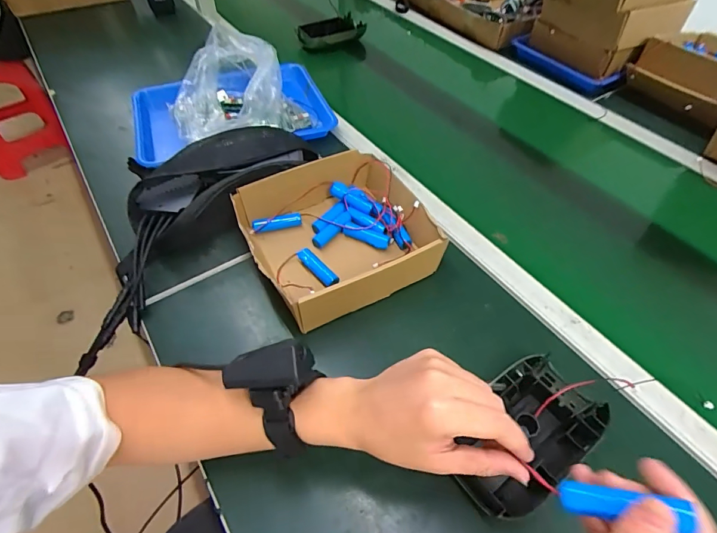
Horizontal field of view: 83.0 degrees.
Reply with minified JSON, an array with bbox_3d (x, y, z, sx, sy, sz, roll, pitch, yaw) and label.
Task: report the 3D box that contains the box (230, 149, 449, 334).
[{"bbox_3d":[-0.026,-0.046,0.537,0.223,0.069,0.218,-26,55,-18],"label":"box"}]

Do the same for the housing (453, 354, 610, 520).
[{"bbox_3d":[0.157,0.159,0.389,0.153,0.041,0.098,-32,57,-22],"label":"housing"}]

